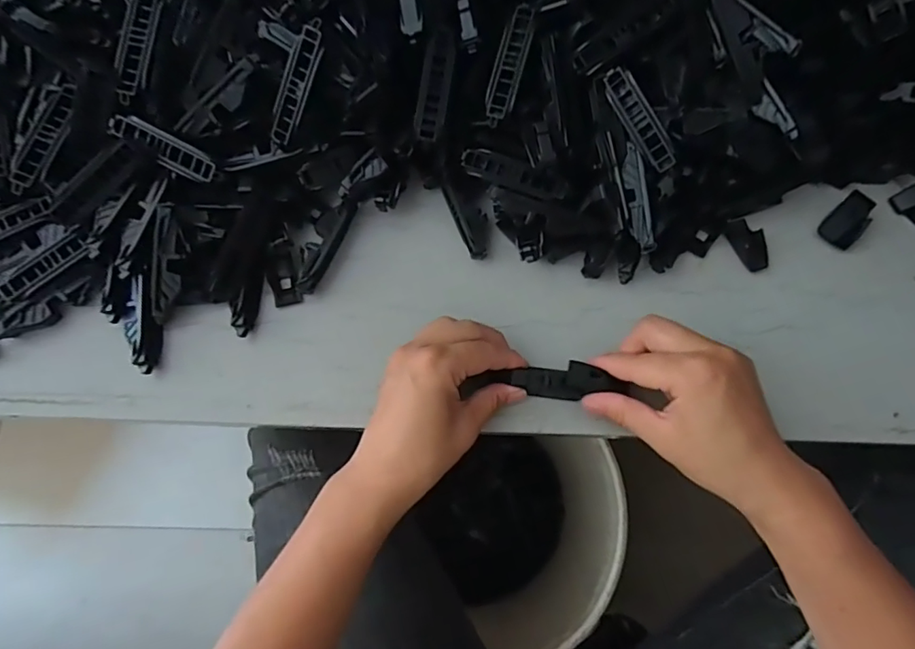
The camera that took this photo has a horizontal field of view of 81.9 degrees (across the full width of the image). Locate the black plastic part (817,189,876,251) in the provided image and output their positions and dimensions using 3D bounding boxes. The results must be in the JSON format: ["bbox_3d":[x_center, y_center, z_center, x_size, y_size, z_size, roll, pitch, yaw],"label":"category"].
[{"bbox_3d":[0.278,-0.073,0.374,0.041,0.014,0.024,-43,77,-13],"label":"black plastic part"}]

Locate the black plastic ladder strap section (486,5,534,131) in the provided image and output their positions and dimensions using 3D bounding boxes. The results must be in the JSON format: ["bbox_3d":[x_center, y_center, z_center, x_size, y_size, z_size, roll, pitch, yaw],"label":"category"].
[{"bbox_3d":[0.034,-0.174,0.355,0.018,0.004,0.076,17,98,5],"label":"black plastic ladder strap section"}]

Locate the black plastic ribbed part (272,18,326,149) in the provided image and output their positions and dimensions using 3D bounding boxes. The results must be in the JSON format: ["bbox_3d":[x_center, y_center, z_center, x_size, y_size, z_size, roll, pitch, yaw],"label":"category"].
[{"bbox_3d":[-0.104,-0.154,0.339,0.017,0.007,0.076,31,111,9],"label":"black plastic ribbed part"}]

